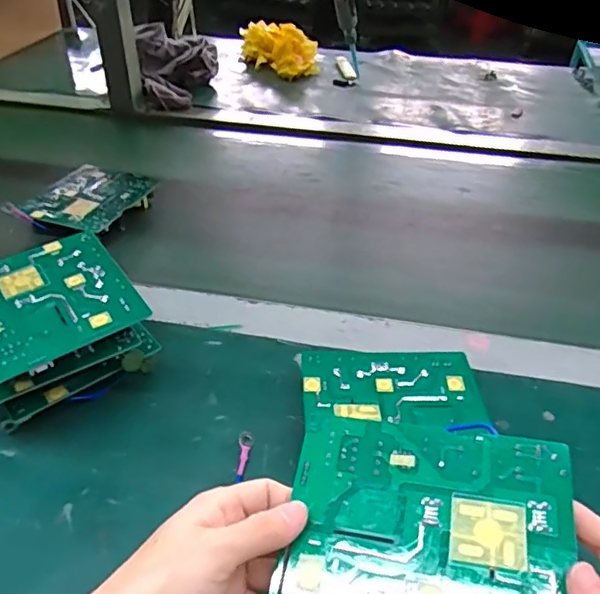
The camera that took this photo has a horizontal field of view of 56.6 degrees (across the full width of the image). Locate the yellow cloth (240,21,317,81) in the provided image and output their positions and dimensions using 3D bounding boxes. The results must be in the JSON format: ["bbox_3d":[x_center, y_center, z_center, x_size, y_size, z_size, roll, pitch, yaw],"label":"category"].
[{"bbox_3d":[-0.040,-0.477,1.068,0.090,0.077,0.160,-29,48,-33],"label":"yellow cloth"}]

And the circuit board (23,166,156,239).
[{"bbox_3d":[-0.244,-0.113,0.653,0.114,0.022,0.131,16,41,17],"label":"circuit board"}]

